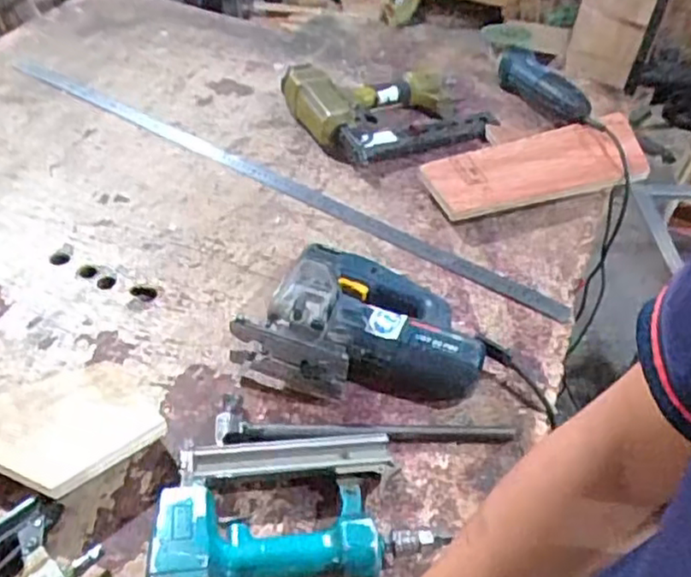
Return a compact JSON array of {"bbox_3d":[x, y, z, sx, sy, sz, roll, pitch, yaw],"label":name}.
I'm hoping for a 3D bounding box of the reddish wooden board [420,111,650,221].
[{"bbox_3d":[0.285,-0.185,0.998,0.343,0.026,0.135,-15,59,-9],"label":"reddish wooden board"}]

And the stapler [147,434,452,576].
[{"bbox_3d":[-0.050,0.193,0.610,0.235,0.056,0.150,-6,46,-11],"label":"stapler"}]

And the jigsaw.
[{"bbox_3d":[0.027,0.038,0.757,0.255,0.069,0.181,15,46,9],"label":"jigsaw"}]

